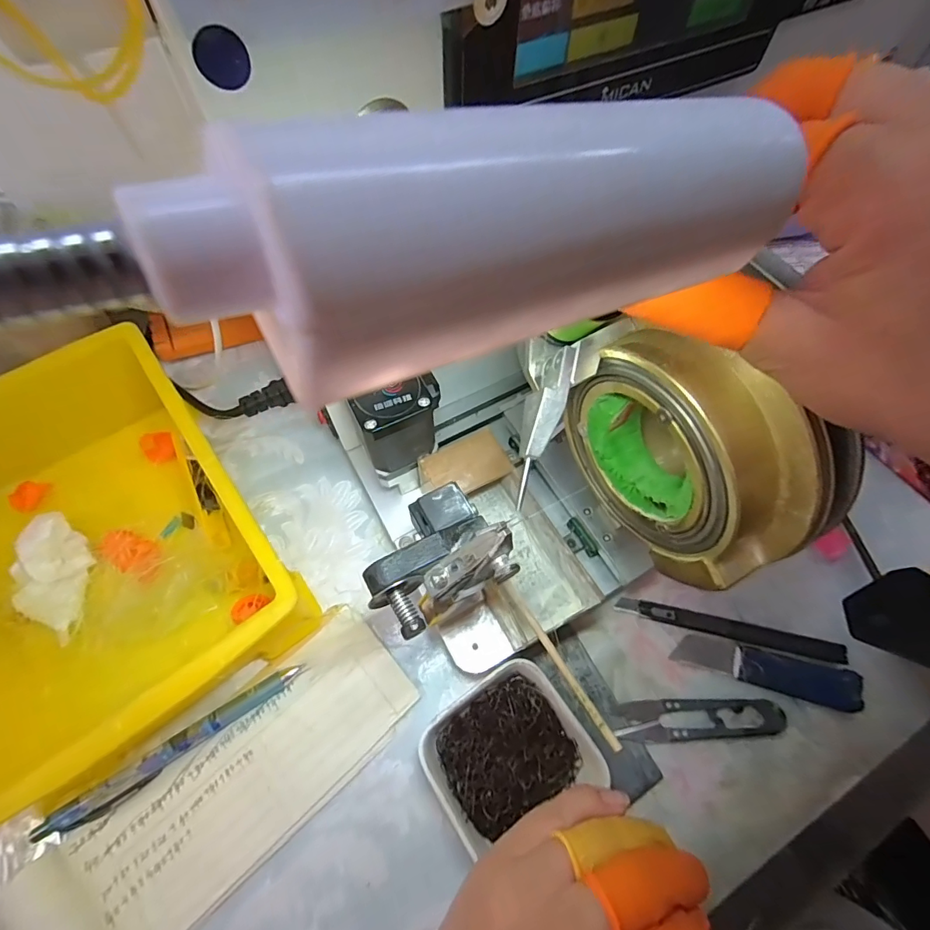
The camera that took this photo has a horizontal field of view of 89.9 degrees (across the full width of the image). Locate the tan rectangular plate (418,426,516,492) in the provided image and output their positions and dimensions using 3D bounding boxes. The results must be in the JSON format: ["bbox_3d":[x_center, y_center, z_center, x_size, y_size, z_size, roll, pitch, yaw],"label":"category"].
[{"bbox_3d":[0.000,0.000,0.287,0.053,0.005,0.033,-26,67,-13],"label":"tan rectangular plate"}]

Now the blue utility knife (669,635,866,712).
[{"bbox_3d":[0.185,0.126,0.286,0.104,0.012,0.022,13,64,6],"label":"blue utility knife"}]

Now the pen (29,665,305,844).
[{"bbox_3d":[-0.160,0.156,0.260,0.138,0.013,0.014,-33,69,-16],"label":"pen"}]

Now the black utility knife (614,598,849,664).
[{"bbox_3d":[0.167,0.104,0.296,0.135,0.011,0.012,12,64,5],"label":"black utility knife"}]

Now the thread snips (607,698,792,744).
[{"bbox_3d":[0.137,0.150,0.274,0.095,0.012,0.021,-2,64,-2],"label":"thread snips"}]

